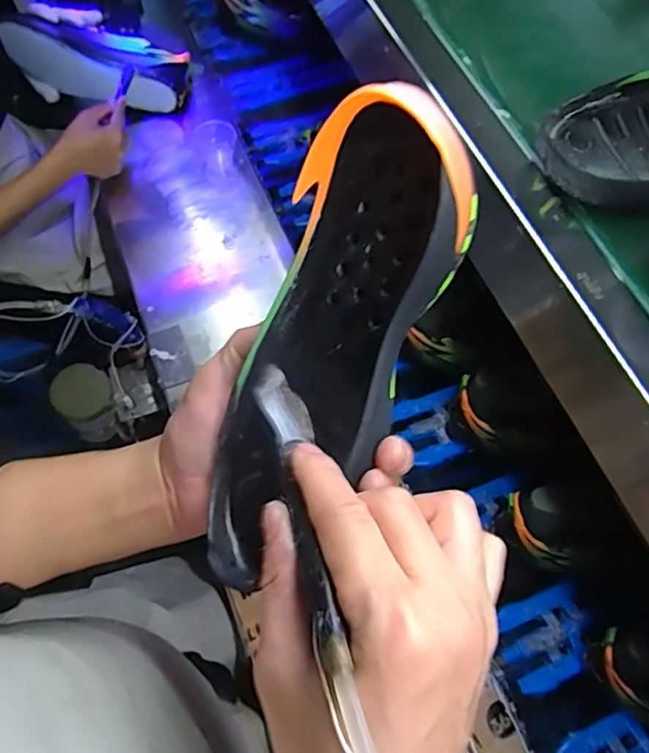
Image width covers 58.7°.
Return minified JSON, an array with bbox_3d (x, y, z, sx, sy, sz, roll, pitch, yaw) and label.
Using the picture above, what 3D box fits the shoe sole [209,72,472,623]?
[{"bbox_3d":[0.000,-0.010,0.281,0.083,0.049,0.229,25,104,10],"label":"shoe sole"}]

